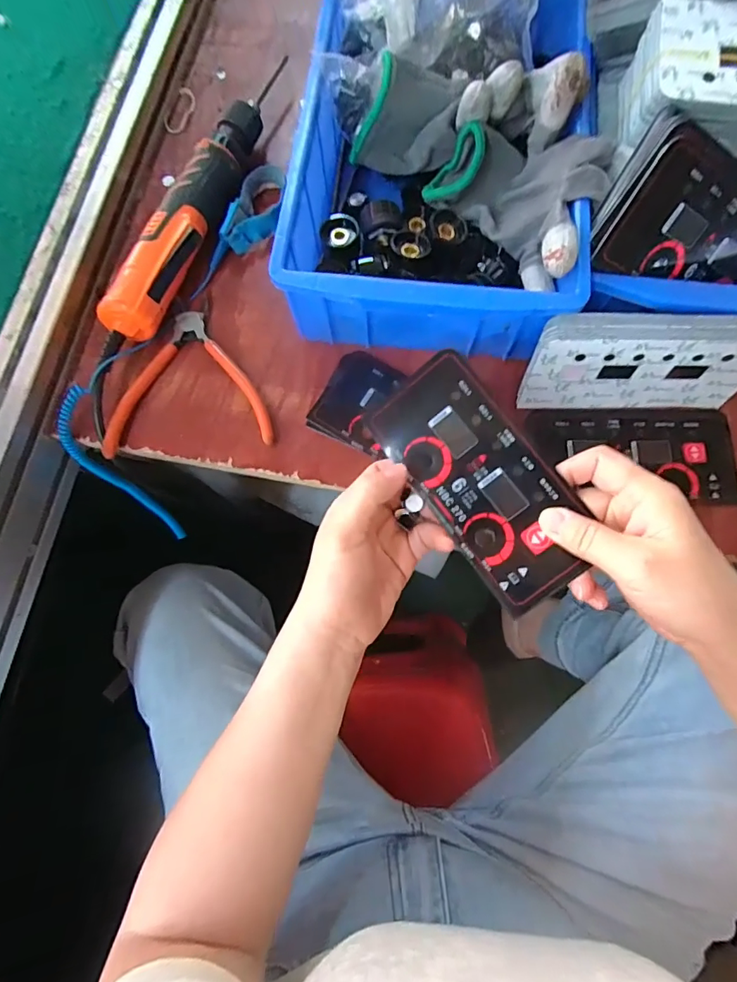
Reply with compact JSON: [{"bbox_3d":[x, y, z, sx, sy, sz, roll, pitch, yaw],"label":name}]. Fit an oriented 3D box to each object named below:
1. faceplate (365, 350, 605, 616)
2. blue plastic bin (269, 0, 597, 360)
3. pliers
[{"bbox_3d":[0.068,-0.007,0.280,0.073,0.007,0.150,-39,82,11],"label":"faceplate"},{"bbox_3d":[0.054,-0.252,0.358,0.202,0.087,0.287,8,77,4],"label":"blue plastic bin"},{"bbox_3d":[-0.141,-0.087,0.368,0.125,0.010,0.115,-6,76,1],"label":"pliers"}]

